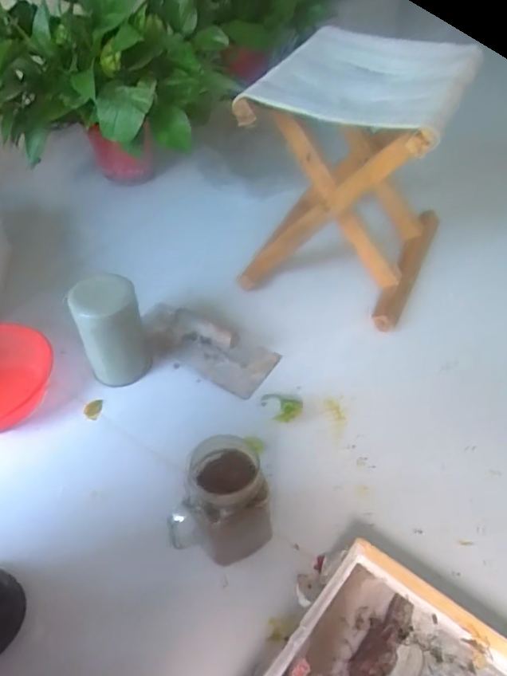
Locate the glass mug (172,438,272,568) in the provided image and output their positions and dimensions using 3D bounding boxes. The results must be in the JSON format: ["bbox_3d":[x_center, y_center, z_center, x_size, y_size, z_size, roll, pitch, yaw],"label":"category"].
[{"bbox_3d":[-0.034,0.173,0.538,0.094,0.142,0.087,-8,45,-6],"label":"glass mug"}]

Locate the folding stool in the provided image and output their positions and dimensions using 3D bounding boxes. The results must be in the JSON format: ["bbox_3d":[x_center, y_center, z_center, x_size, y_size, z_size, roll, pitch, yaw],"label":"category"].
[{"bbox_3d":[0.164,-0.271,0.856,0.279,0.310,0.335,19,49,18],"label":"folding stool"}]

